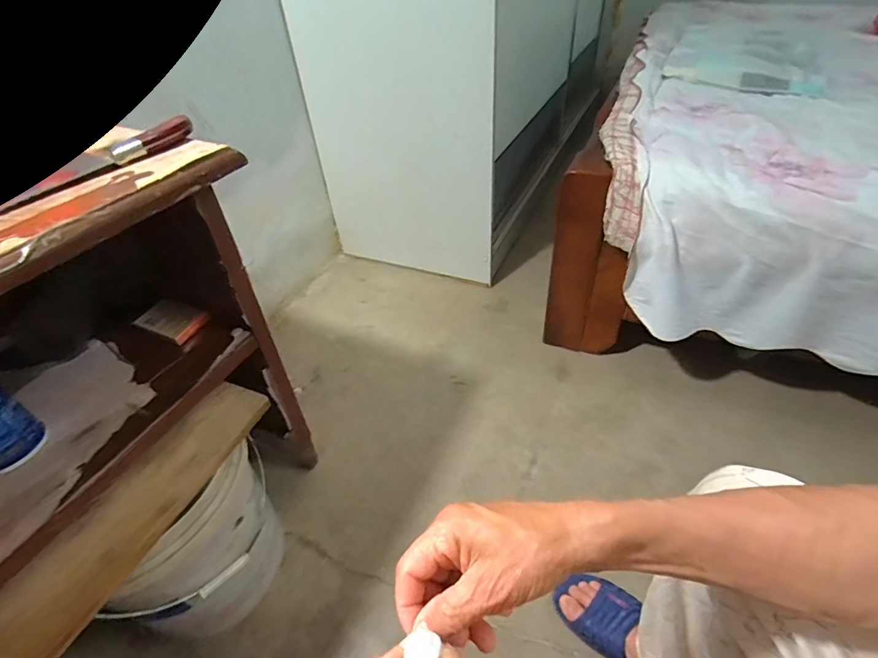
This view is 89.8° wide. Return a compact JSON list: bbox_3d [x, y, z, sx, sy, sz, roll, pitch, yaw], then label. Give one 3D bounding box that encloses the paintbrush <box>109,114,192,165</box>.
[{"bbox_3d":[-0.332,-0.222,0.512,0.016,0.023,0.100,20,48,24],"label":"paintbrush"}]

